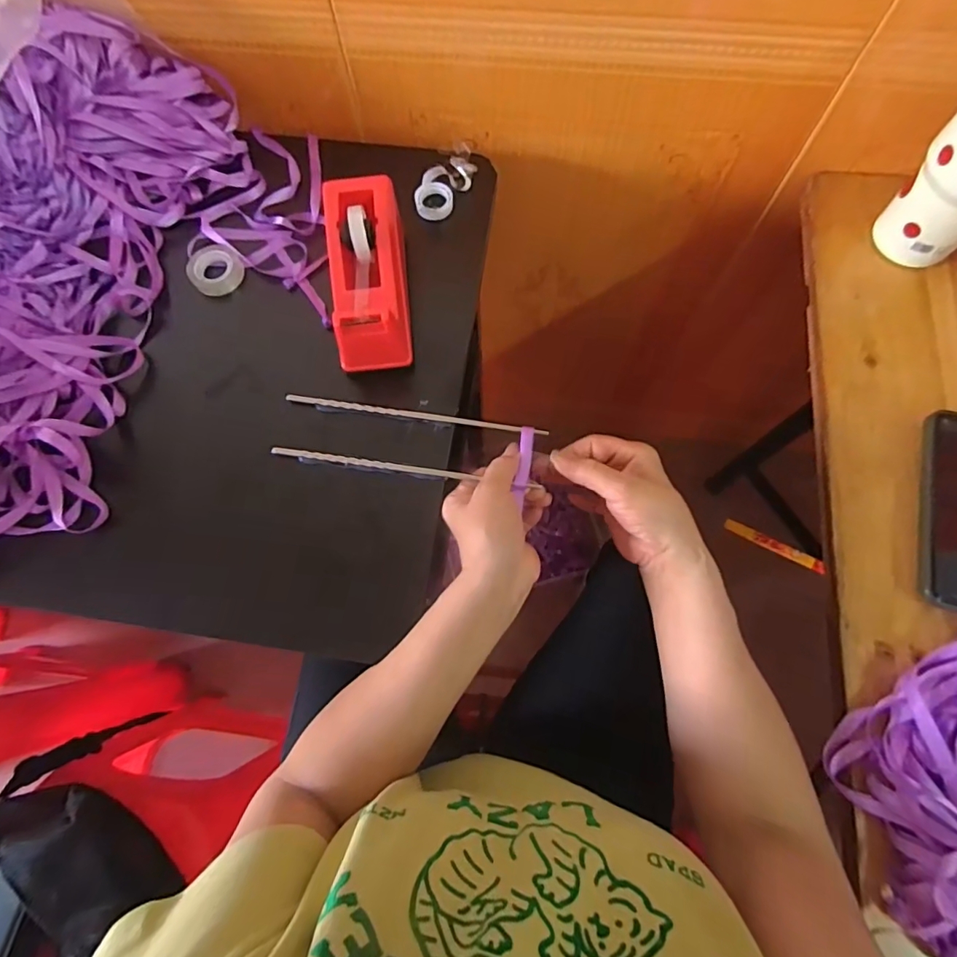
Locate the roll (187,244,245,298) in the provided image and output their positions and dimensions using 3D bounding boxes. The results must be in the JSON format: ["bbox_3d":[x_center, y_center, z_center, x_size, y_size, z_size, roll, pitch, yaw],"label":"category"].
[{"bbox_3d":[-0.251,-0.200,0.494,0.048,0.018,0.053,-43,76,-11],"label":"roll"}]

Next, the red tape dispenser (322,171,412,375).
[{"bbox_3d":[-0.094,-0.170,0.447,0.063,0.075,0.157,-5,72,0],"label":"red tape dispenser"}]

